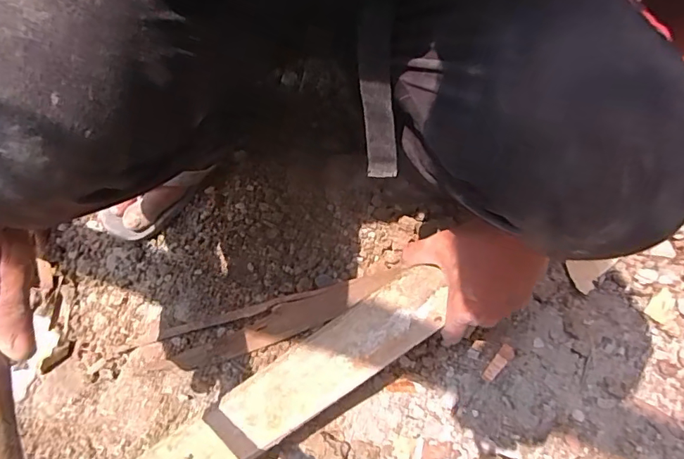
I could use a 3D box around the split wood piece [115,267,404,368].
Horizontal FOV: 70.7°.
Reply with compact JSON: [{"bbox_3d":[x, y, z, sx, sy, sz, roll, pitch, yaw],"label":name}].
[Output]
[{"bbox_3d":[-0.088,0.105,0.537,0.309,0.016,0.041,-15,74,-5],"label":"split wood piece"}]

